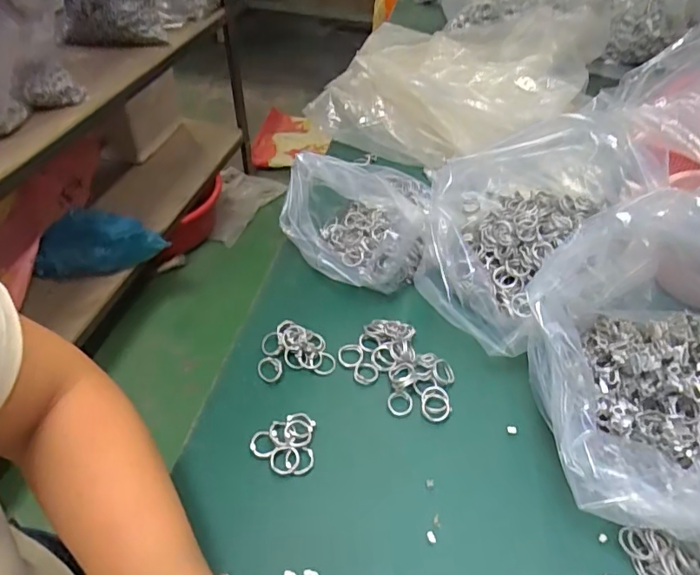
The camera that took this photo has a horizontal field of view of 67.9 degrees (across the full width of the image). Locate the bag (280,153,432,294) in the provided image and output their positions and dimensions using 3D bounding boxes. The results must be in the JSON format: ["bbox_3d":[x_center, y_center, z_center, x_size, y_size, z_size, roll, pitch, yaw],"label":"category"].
[{"bbox_3d":[-0.002,-0.066,0.515,0.103,0.093,0.152,-31,53,-29],"label":"bag"}]

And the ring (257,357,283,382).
[{"bbox_3d":[-0.067,0.068,0.432,0.020,0.005,0.023,-10,45,-11],"label":"ring"}]

